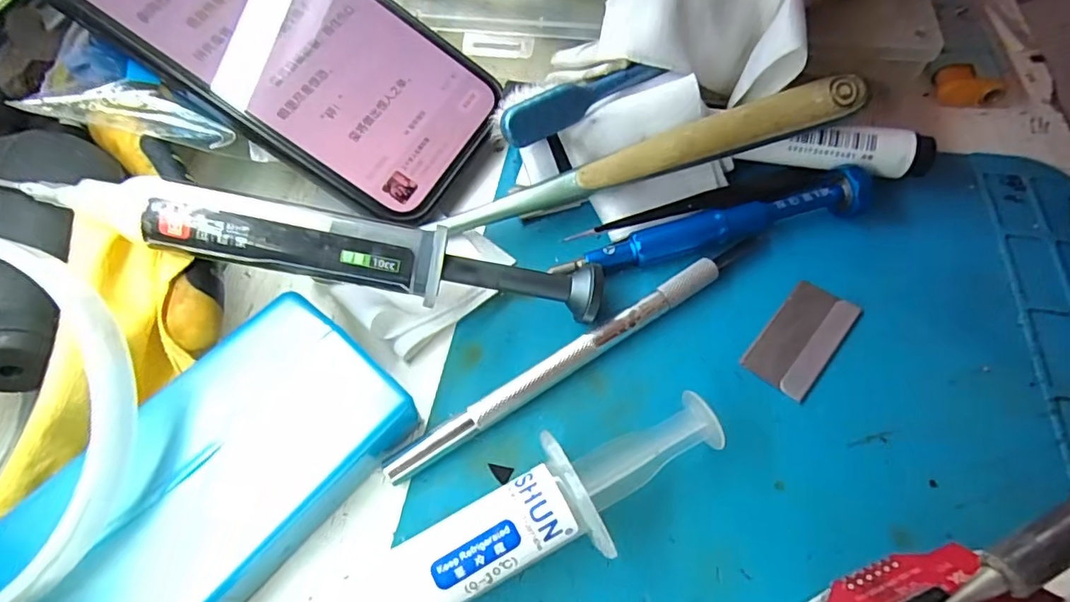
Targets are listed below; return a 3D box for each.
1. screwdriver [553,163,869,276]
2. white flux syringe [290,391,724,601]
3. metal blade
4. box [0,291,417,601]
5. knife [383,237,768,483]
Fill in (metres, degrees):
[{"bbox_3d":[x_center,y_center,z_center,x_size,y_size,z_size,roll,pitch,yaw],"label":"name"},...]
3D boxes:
[{"bbox_3d":[0.056,-0.023,0.174,0.099,0.013,0.012,-16,58,-7],"label":"screwdriver"},{"bbox_3d":[-0.012,0.057,0.126,0.125,0.025,0.024,-27,60,-14],"label":"white flux syringe"},{"bbox_3d":[0.078,0.010,0.163,0.018,0.004,0.037,36,66,22],"label":"metal blade"},{"bbox_3d":[-0.075,0.044,0.134,0.053,0.020,0.087,36,66,23],"label":"box"},{"bbox_3d":[0.016,0.014,0.161,0.127,0.008,0.007,-31,61,-15],"label":"knife"}]

